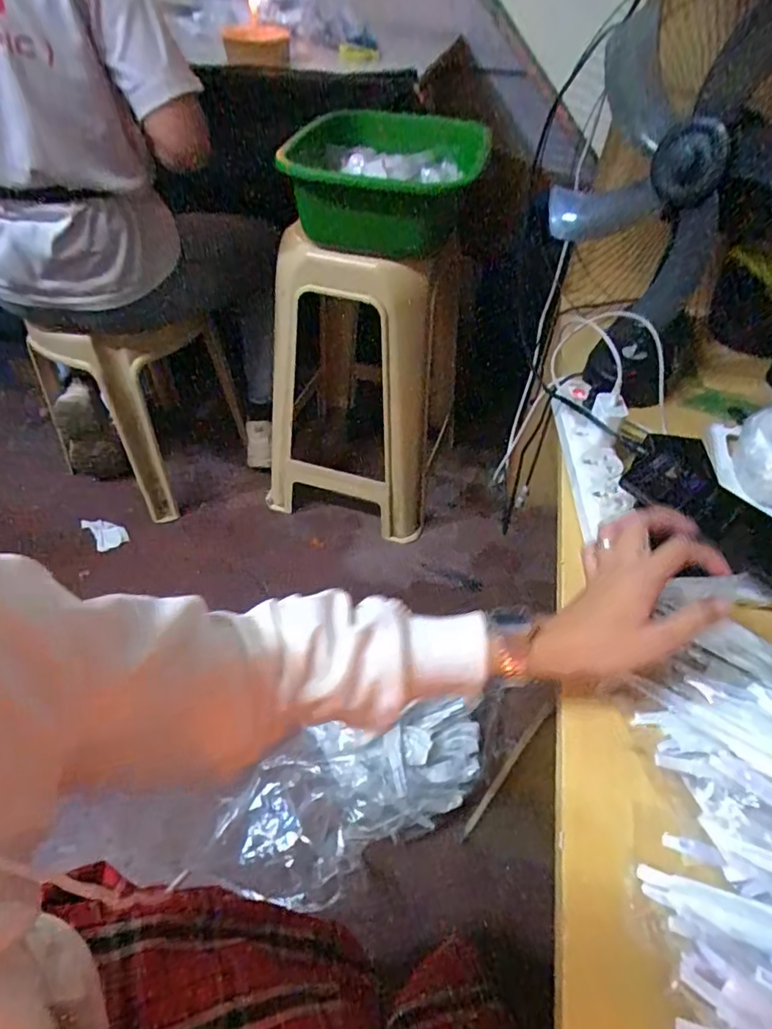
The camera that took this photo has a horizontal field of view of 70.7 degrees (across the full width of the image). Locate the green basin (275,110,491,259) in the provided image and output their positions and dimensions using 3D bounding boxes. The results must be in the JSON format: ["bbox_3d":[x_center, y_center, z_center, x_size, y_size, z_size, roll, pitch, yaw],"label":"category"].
[{"bbox_3d":[0.003,-0.536,0.886,0.283,0.142,0.283,2,49,-2],"label":"green basin"}]

